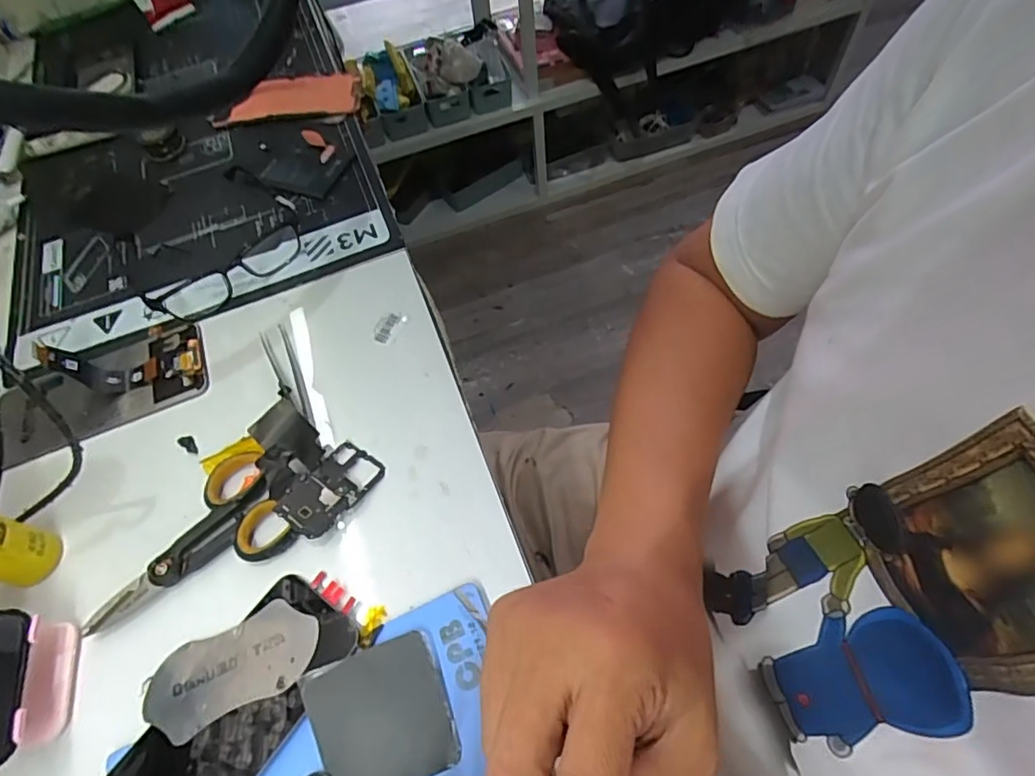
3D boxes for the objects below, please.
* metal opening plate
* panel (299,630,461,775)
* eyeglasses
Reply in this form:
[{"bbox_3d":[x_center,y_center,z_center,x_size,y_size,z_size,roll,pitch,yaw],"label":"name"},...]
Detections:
[{"bbox_3d":[-0.166,0.162,0.330,0.100,0.004,0.051,-25,51,-8],"label":"metal opening plate"},{"bbox_3d":[-0.075,0.179,0.309,0.071,0.010,0.070,-20,61,-6],"label":"panel"},{"bbox_3d":[-0.265,-0.134,0.486,0.143,0.041,0.125,-41,65,-17],"label":"eyeglasses"}]

